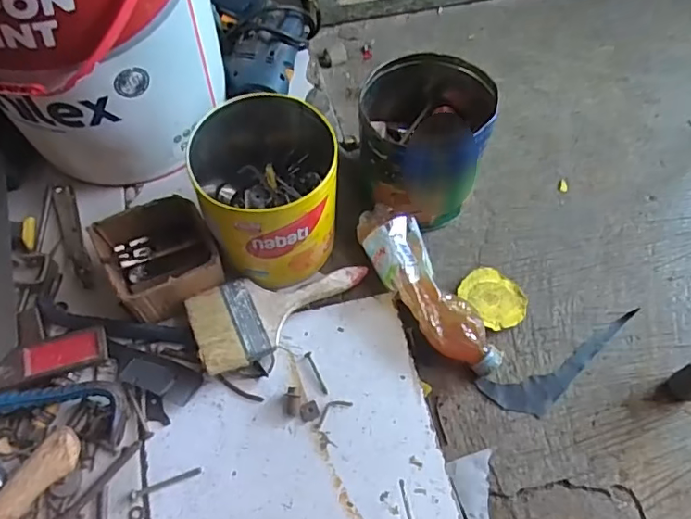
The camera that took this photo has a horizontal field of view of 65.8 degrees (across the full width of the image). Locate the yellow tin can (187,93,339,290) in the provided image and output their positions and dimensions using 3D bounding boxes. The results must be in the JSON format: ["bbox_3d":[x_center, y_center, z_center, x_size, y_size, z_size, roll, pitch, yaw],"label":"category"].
[{"bbox_3d":[-0.086,-0.082,0.601,0.150,0.152,0.182,-26,65,-14],"label":"yellow tin can"}]

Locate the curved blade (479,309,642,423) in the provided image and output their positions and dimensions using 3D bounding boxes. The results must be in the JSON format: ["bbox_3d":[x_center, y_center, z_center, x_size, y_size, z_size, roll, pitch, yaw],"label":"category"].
[{"bbox_3d":[0.251,0.122,0.597,0.202,0.006,0.059,-19,64,-11],"label":"curved blade"}]

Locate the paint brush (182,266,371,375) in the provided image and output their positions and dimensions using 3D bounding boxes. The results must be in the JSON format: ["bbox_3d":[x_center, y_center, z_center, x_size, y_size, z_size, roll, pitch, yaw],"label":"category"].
[{"bbox_3d":[-0.068,0.055,0.594,0.193,0.038,0.090,-20,64,-11],"label":"paint brush"}]

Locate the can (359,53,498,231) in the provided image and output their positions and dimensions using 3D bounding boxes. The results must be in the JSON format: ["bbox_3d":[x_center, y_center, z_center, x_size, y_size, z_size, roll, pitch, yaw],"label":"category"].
[{"bbox_3d":[0.094,-0.141,0.655,0.152,0.152,0.160,0,62,-1],"label":"can"}]

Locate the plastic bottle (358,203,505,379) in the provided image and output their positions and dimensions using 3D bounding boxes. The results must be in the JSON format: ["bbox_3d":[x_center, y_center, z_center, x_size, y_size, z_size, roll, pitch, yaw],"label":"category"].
[{"bbox_3d":[0.093,0.033,0.610,0.073,0.061,0.223,-32,67,-16],"label":"plastic bottle"}]

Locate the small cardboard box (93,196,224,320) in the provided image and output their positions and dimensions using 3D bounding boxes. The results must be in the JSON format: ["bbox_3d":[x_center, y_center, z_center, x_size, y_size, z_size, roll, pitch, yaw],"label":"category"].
[{"bbox_3d":[-0.201,0.000,0.597,0.108,0.072,0.117,-29,66,-15],"label":"small cardboard box"}]

